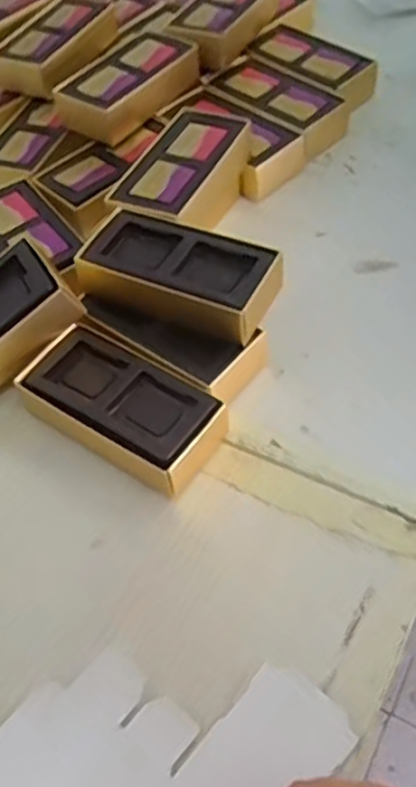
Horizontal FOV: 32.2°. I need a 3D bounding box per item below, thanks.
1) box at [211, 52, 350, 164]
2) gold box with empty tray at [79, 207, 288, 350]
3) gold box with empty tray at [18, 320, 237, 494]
[{"bbox_3d":[0.056,-0.239,0.590,0.121,0.024,0.058,38,64,24],"label":"box"},{"bbox_3d":[-0.017,-0.075,0.437,0.115,0.028,0.058,22,59,16],"label":"gold box with empty tray"},{"bbox_3d":[-0.051,0.005,0.417,0.114,0.032,0.059,27,60,23],"label":"gold box with empty tray"}]

